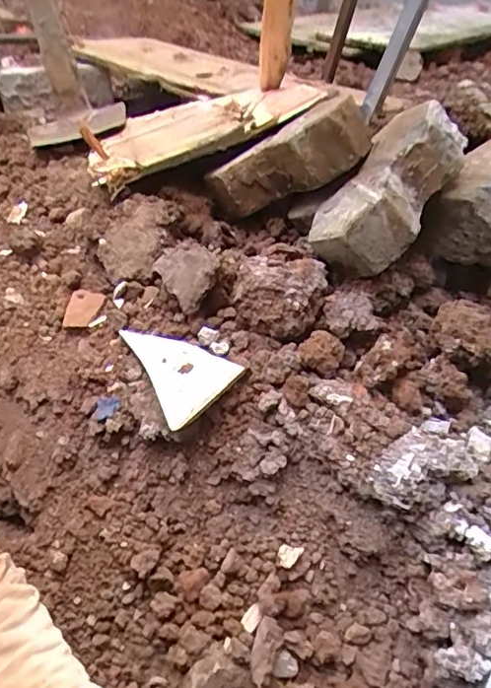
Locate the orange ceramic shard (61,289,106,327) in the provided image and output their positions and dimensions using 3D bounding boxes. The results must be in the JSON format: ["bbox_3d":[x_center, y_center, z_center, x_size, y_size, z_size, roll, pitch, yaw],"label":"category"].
[{"bbox_3d":[-0.177,-0.039,0.602,0.037,0.007,0.051,6,51,7],"label":"orange ceramic shard"}]

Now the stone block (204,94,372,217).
[{"bbox_3d":[0.044,-0.211,0.643,0.194,0.070,0.091,-17,28,33],"label":"stone block"}]

